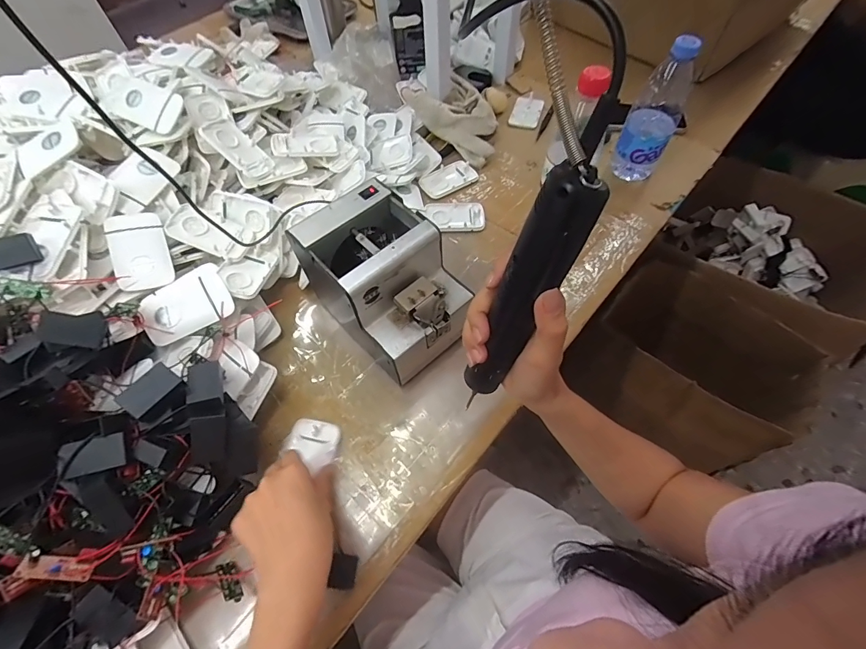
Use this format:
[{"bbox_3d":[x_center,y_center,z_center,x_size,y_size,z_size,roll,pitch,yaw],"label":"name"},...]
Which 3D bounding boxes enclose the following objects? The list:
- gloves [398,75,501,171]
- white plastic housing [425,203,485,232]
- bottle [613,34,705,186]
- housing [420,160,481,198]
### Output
[{"bbox_3d":[0.062,-0.382,0.706,0.175,0.069,0.148,40,68,22],"label":"gloves"},{"bbox_3d":[0.035,-0.173,0.625,0.092,0.009,0.056,0,60,2],"label":"white plastic housing"},{"bbox_3d":[0.327,-0.305,0.588,0.070,0.196,0.058,26,64,16],"label":"bottle"},{"bbox_3d":[0.026,-0.246,0.670,0.094,0.009,0.055,-29,63,-14],"label":"housing"}]

